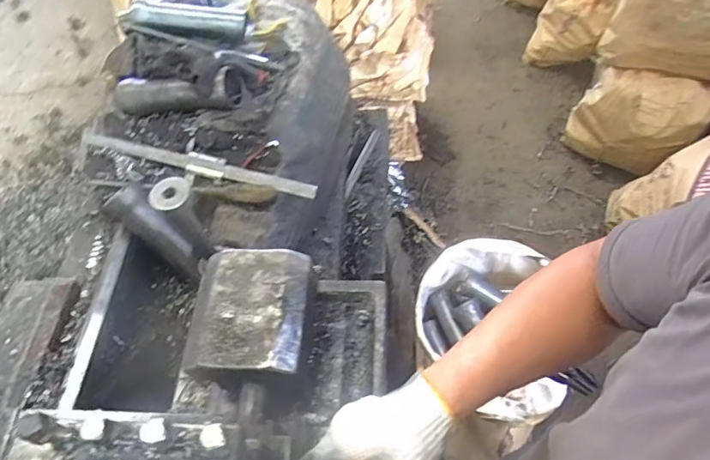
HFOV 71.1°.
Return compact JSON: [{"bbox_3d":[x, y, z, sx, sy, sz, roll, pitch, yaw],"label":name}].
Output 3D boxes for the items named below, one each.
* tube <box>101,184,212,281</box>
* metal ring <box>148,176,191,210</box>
[{"bbox_3d":[-0.293,0.006,0.752,0.171,0.058,0.056,48,65,-18],"label":"tube"},{"bbox_3d":[-0.206,-0.042,0.553,0.045,0.006,0.038,-19,73,-6],"label":"metal ring"}]

